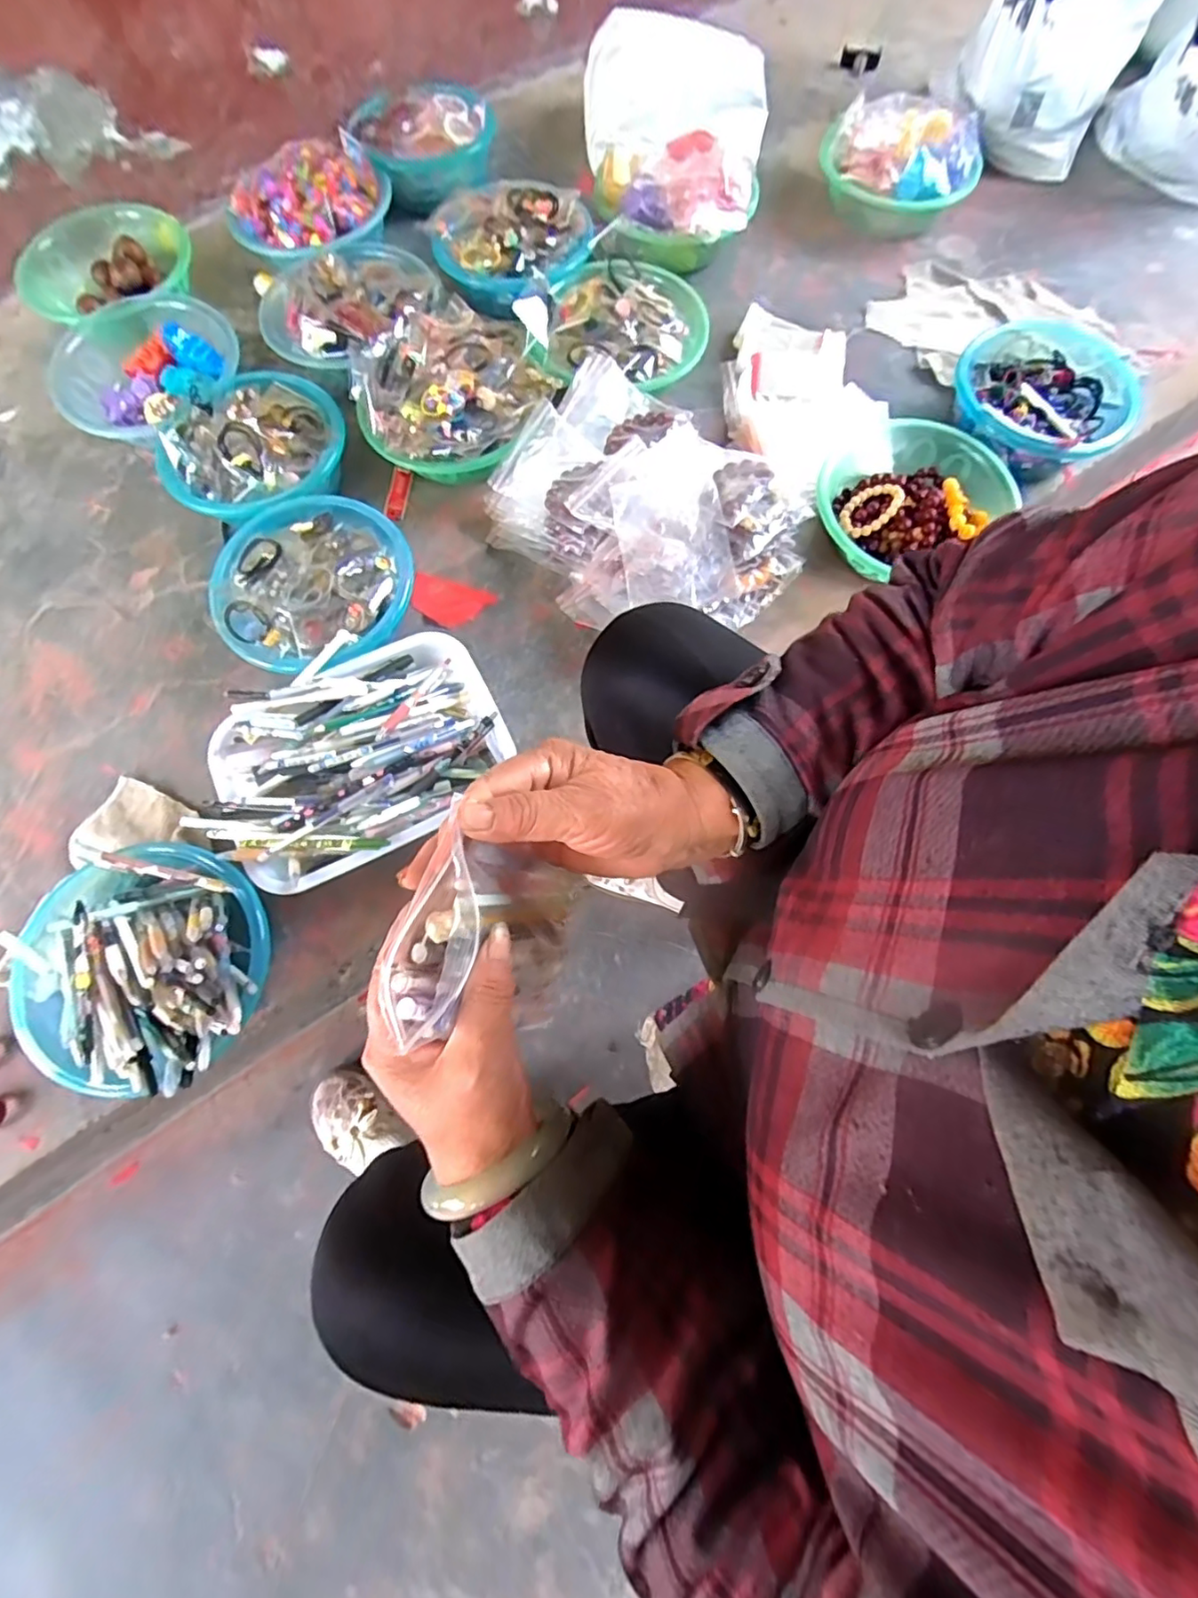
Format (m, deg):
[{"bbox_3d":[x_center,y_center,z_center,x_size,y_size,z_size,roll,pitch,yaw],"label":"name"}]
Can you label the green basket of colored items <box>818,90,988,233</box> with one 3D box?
[{"bbox_3d":[0.457,-0.967,0.911,0.236,0.113,0.185,18,73,6],"label":"green basket of colored items"}]

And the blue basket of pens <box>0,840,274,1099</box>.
[{"bbox_3d":[-0.436,0.158,0.568,0.227,0.115,0.218,0,72,1],"label":"blue basket of pens"}]

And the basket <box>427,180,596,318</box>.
[{"bbox_3d":[-0.133,-0.789,0.843,0.236,0.074,0.176,31,75,10],"label":"basket"}]

